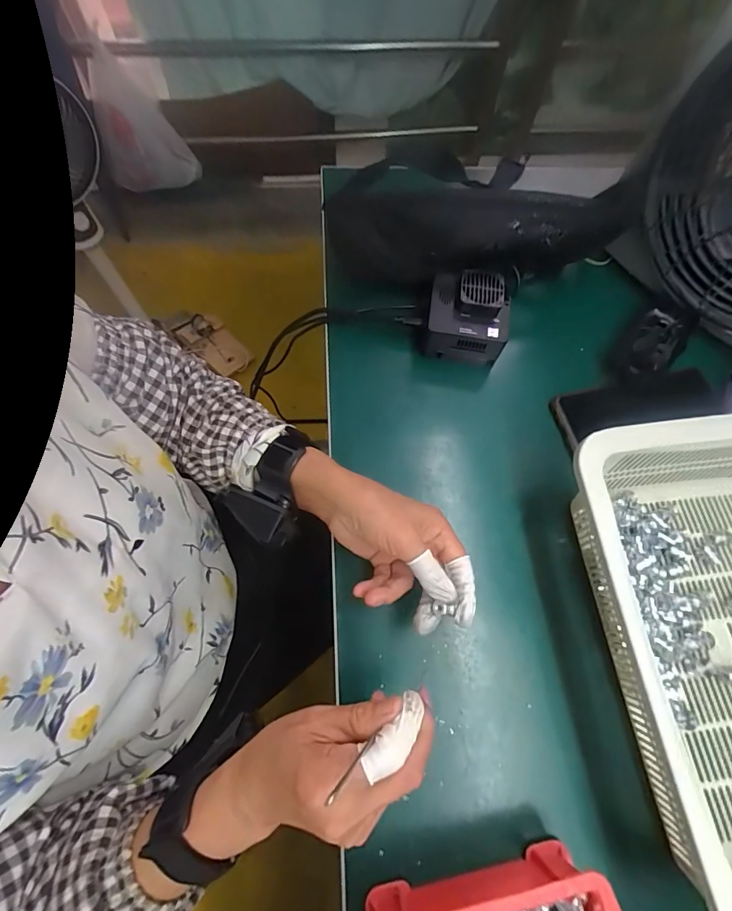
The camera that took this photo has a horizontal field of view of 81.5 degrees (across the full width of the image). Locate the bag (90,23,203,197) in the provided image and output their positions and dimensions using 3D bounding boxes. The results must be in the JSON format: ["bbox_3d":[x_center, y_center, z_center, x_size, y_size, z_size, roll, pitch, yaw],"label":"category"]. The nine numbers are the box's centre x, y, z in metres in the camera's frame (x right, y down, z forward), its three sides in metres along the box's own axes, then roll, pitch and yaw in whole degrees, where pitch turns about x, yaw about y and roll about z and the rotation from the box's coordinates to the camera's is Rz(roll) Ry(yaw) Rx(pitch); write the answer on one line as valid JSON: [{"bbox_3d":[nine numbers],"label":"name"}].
[{"bbox_3d":[-0.622,-0.892,1.154,0.190,0.294,0.176,40,73,13],"label":"bag"}]

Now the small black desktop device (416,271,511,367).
[{"bbox_3d":[0.097,-0.136,0.424,0.081,0.063,0.068,9,68,2],"label":"small black desktop device"}]

